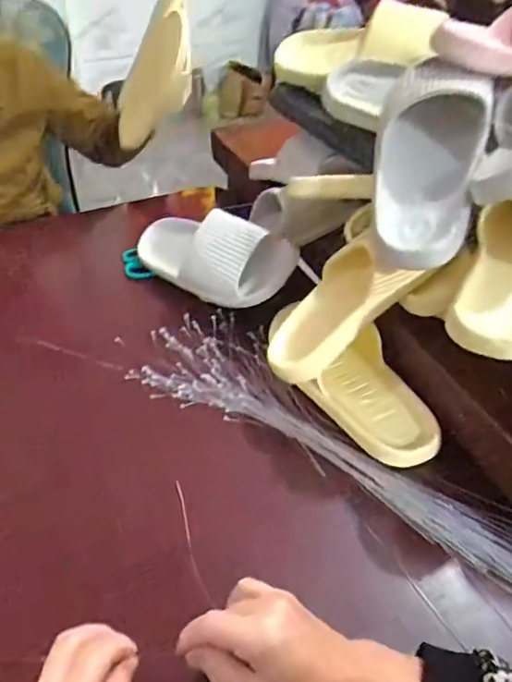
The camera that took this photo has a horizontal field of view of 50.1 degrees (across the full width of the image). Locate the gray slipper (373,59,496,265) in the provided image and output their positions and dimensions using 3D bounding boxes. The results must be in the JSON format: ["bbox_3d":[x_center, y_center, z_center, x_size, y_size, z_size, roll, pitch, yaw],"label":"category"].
[{"bbox_3d":[0.165,-0.179,0.519,0.100,0.058,0.235,10,74,12],"label":"gray slipper"}]

